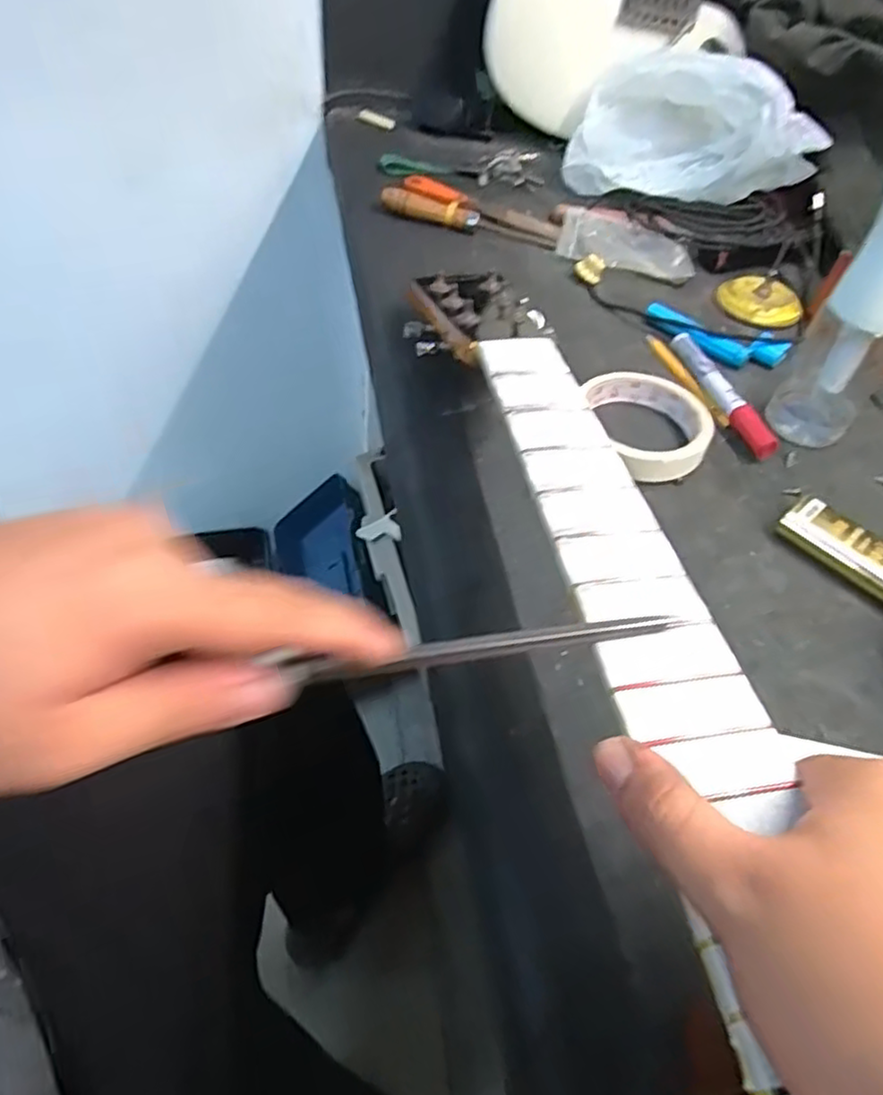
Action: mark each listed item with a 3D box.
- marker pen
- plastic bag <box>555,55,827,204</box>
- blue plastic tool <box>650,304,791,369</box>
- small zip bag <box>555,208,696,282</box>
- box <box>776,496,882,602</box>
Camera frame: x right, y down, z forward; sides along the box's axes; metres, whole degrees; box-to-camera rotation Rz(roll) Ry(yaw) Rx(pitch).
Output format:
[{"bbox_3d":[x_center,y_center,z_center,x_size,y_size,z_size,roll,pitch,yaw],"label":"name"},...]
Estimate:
[{"bbox_3d":[0.202,-0.115,0.504,0.016,0.018,0.132,-9,51,-13],"label":"marker pen"},{"bbox_3d":[0.243,-0.396,0.667,0.218,0.118,0.068,24,51,15],"label":"plastic bag"},{"bbox_3d":[0.217,-0.168,0.551,0.110,0.014,0.036,26,52,16],"label":"blue plastic tool"},{"bbox_3d":[0.168,-0.274,0.632,0.122,0.012,0.077,18,50,10],"label":"small zip bag"},{"bbox_3d":[0.250,0.007,0.412,0.096,0.017,0.032,38,56,25],"label":"box"}]

